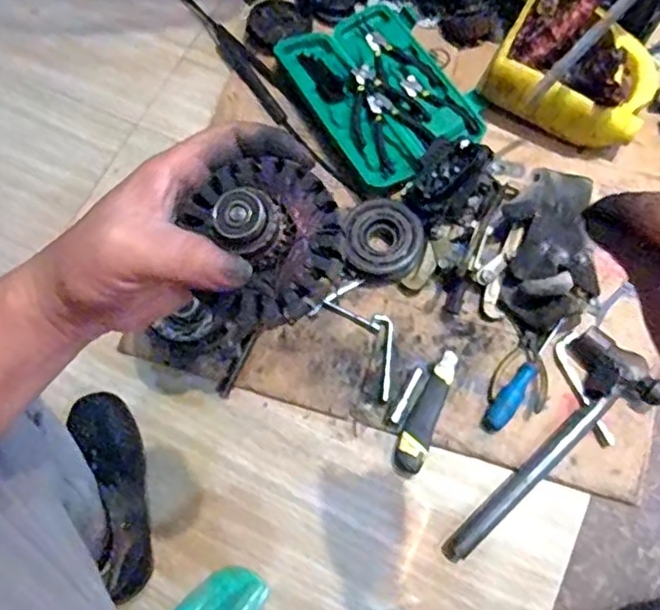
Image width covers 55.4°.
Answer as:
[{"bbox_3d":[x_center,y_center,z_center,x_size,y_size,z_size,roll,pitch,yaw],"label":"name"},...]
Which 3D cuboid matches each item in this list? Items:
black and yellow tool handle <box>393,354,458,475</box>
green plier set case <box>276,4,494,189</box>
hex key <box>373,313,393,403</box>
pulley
[{"bbox_3d":[0.124,0.132,0.802,0.038,0.016,0.159,20,72,9],"label":"black and yellow tool handle"},{"bbox_3d":[0.080,-0.321,0.948,0.224,0.032,0.305,-27,71,-7],"label":"green plier set case"},{"bbox_3d":[0.072,0.068,0.833,0.022,0.009,0.116,-2,70,2],"label":"hex key"},{"bbox_3d":[0.075,-0.089,0.867,0.106,0.049,0.108,-1,70,2],"label":"pulley"}]

